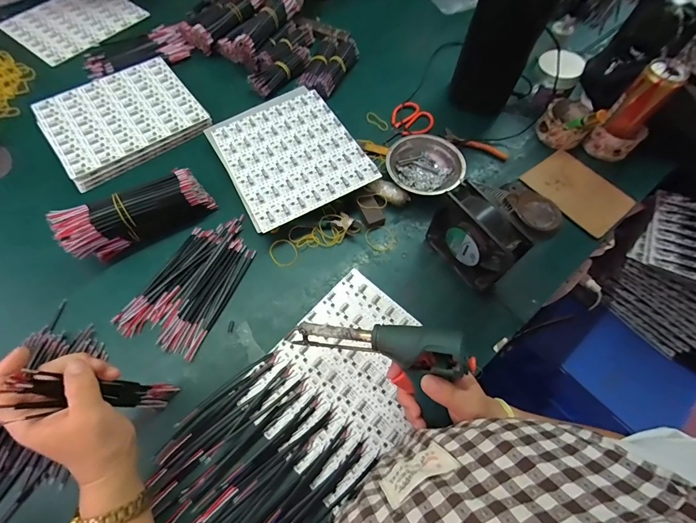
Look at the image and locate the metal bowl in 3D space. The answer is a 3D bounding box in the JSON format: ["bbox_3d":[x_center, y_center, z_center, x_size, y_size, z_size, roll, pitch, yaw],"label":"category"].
[{"bbox_3d":[0.126,-0.158,0.566,0.124,0.037,0.117,1,63,-2],"label":"metal bowl"}]

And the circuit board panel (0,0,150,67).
[{"bbox_3d":[-0.612,-0.546,0.749,0.203,0.008,0.247,40,69,14],"label":"circuit board panel"}]

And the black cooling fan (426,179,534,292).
[{"bbox_3d":[0.170,-0.029,0.456,0.041,0.121,0.119,-33,69,-17],"label":"black cooling fan"}]

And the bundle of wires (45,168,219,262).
[{"bbox_3d":[-0.301,-0.071,0.482,0.192,0.075,0.060,-33,69,-17],"label":"bundle of wires"}]

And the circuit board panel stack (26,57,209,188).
[{"bbox_3d":[-0.408,-0.264,0.604,0.244,0.024,0.213,-35,70,-18],"label":"circuit board panel stack"}]

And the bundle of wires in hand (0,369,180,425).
[{"bbox_3d":[-0.248,0.135,0.339,0.033,0.174,0.030,8,69,11],"label":"bundle of wires in hand"}]

